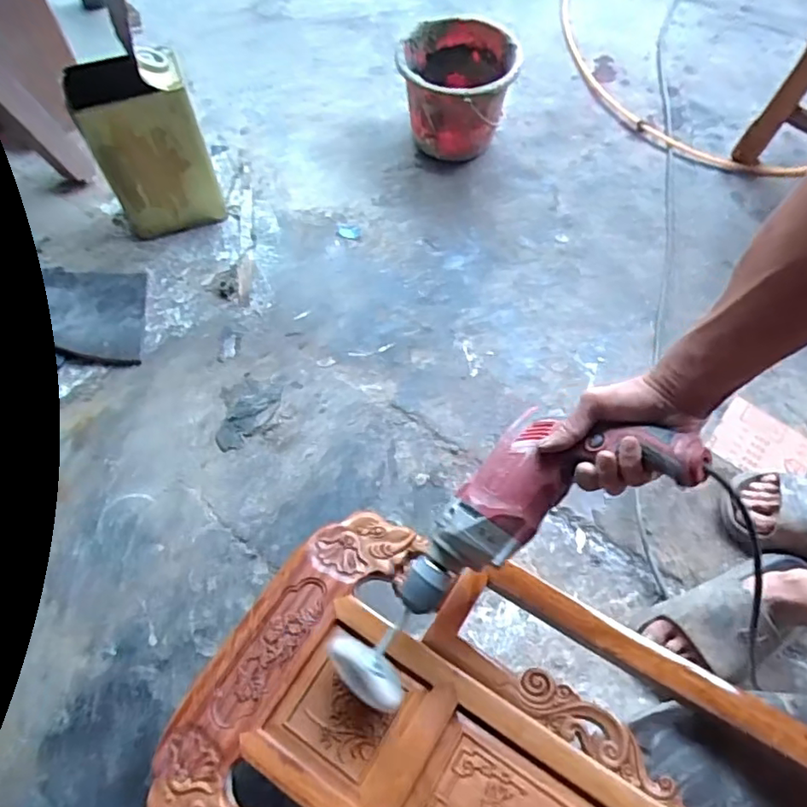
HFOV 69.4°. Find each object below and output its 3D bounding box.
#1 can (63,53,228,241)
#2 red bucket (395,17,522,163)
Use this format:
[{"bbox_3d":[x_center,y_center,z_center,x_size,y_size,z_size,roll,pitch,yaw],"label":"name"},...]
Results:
[{"bbox_3d":[-0.417,-0.413,0.964,0.166,0.275,0.096,-24,66,-12],"label":"can"},{"bbox_3d":[0.099,-0.597,1.132,0.219,0.180,0.217,8,63,3],"label":"red bucket"}]

